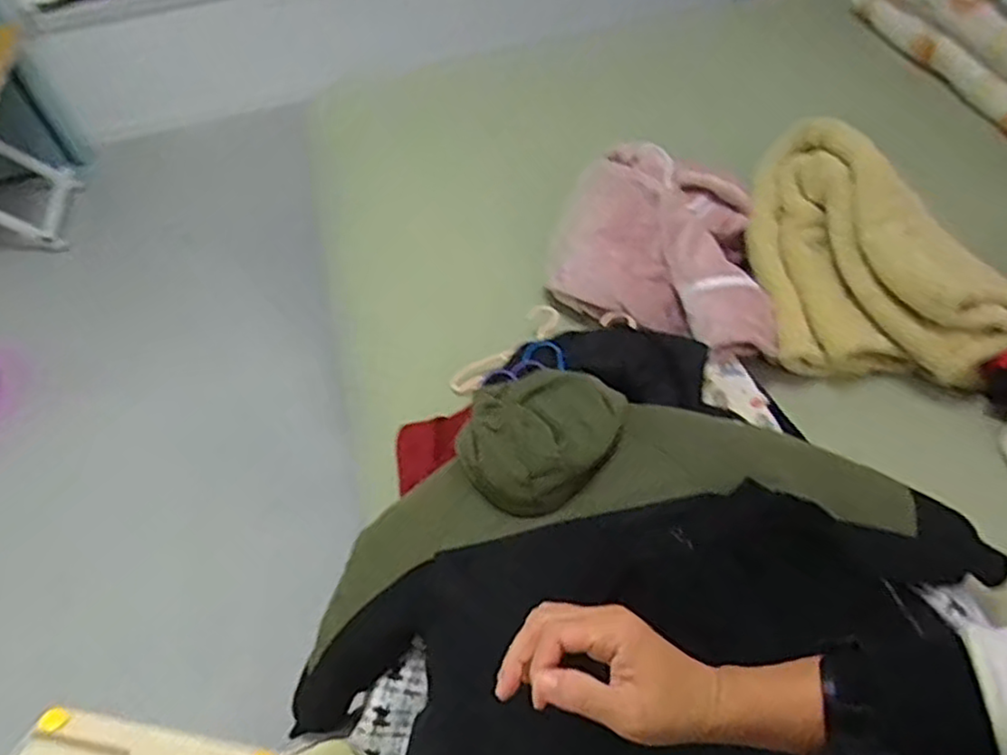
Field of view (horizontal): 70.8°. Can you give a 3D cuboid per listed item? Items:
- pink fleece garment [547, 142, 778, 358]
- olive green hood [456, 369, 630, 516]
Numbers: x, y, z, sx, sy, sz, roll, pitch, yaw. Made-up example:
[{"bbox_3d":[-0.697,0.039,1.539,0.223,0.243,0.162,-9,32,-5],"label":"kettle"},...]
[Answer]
[{"bbox_3d":[0.261,-0.216,1.134,0.355,0.151,0.302,12,54,15],"label":"pink fleece garment"},{"bbox_3d":[0.044,0.055,0.853,0.166,0.052,0.209,31,61,26],"label":"olive green hood"}]

